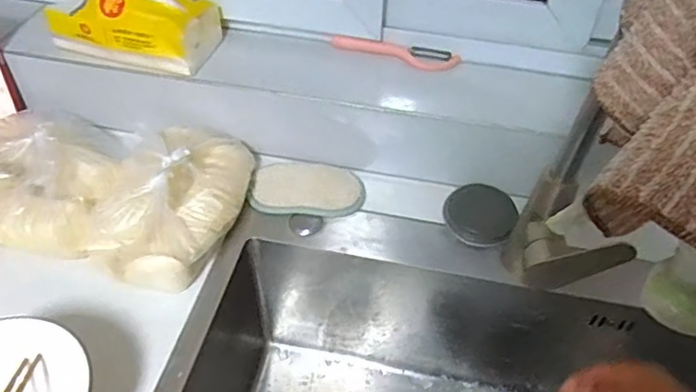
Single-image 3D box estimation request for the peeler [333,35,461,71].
[{"bbox_3d":[0.058,-0.173,0.672,0.149,0.016,0.043,6,46,3],"label":"peeler"}]

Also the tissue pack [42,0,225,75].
[{"bbox_3d":[-0.251,-0.211,0.655,0.180,0.078,0.094,10,47,6],"label":"tissue pack"}]

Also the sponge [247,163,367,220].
[{"bbox_3d":[-0.047,-0.007,0.661,0.130,0.011,0.067,3,65,1],"label":"sponge"}]

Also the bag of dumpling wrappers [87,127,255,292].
[{"bbox_3d":[-0.188,-0.006,0.602,0.136,0.062,0.208,18,48,13],"label":"bag of dumpling wrappers"}]

